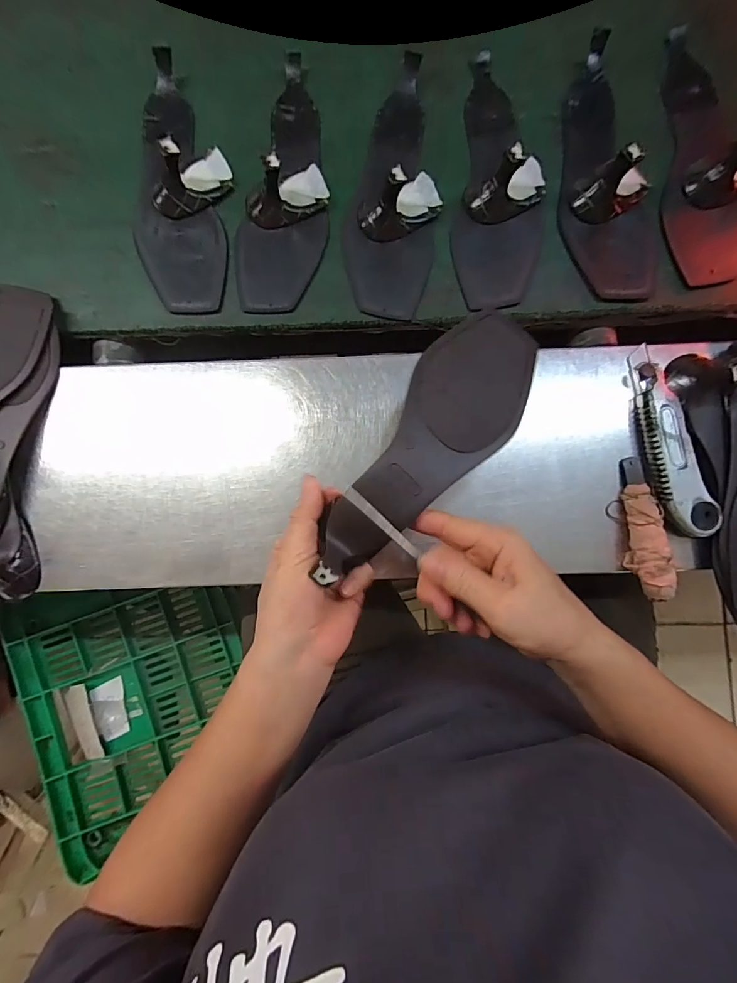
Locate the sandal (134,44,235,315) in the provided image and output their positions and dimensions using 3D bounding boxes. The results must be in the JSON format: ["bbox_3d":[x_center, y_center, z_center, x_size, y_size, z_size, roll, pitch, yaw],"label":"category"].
[{"bbox_3d":[-0.175,-0.289,0.380,0.085,0.044,0.236,1,86,1],"label":"sandal"}]

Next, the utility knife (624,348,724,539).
[{"bbox_3d":[0.246,-0.042,0.349,0.038,0.022,0.159,-16,86,0],"label":"utility knife"}]

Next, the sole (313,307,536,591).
[{"bbox_3d":[0.042,-0.034,0.292,0.076,0.033,0.221,38,85,3],"label":"sole"}]

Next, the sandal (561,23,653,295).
[{"bbox_3d":[0.218,-0.299,0.376,0.087,0.043,0.248,-3,86,0],"label":"sandal"}]

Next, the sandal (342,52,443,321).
[{"bbox_3d":[0.025,-0.281,0.380,0.086,0.043,0.248,8,86,1],"label":"sandal"}]

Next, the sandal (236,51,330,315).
[{"bbox_3d":[-0.078,-0.295,0.381,0.089,0.047,0.256,9,86,1],"label":"sandal"}]

